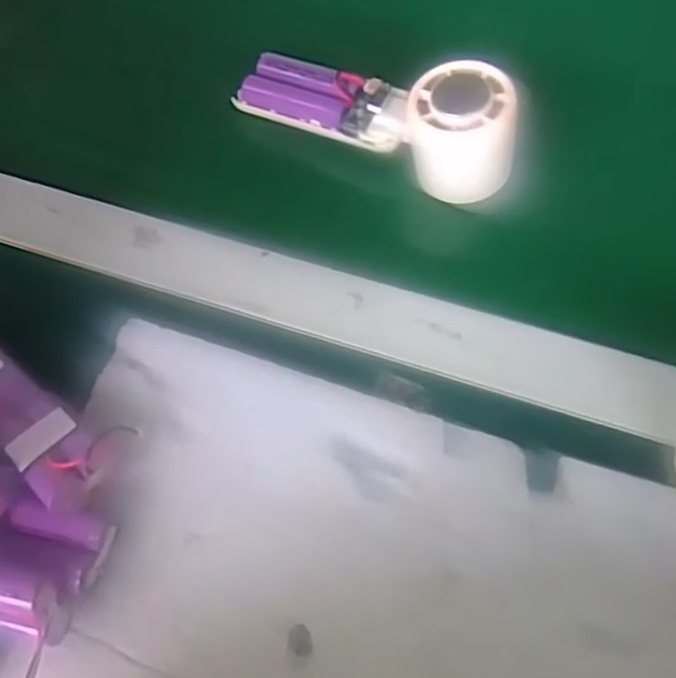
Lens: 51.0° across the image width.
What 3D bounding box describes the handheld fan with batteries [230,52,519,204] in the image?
[{"bbox_3d":[0.020,-0.130,0.391,0.159,0.045,0.061,27,71,13],"label":"handheld fan with batteries"}]

